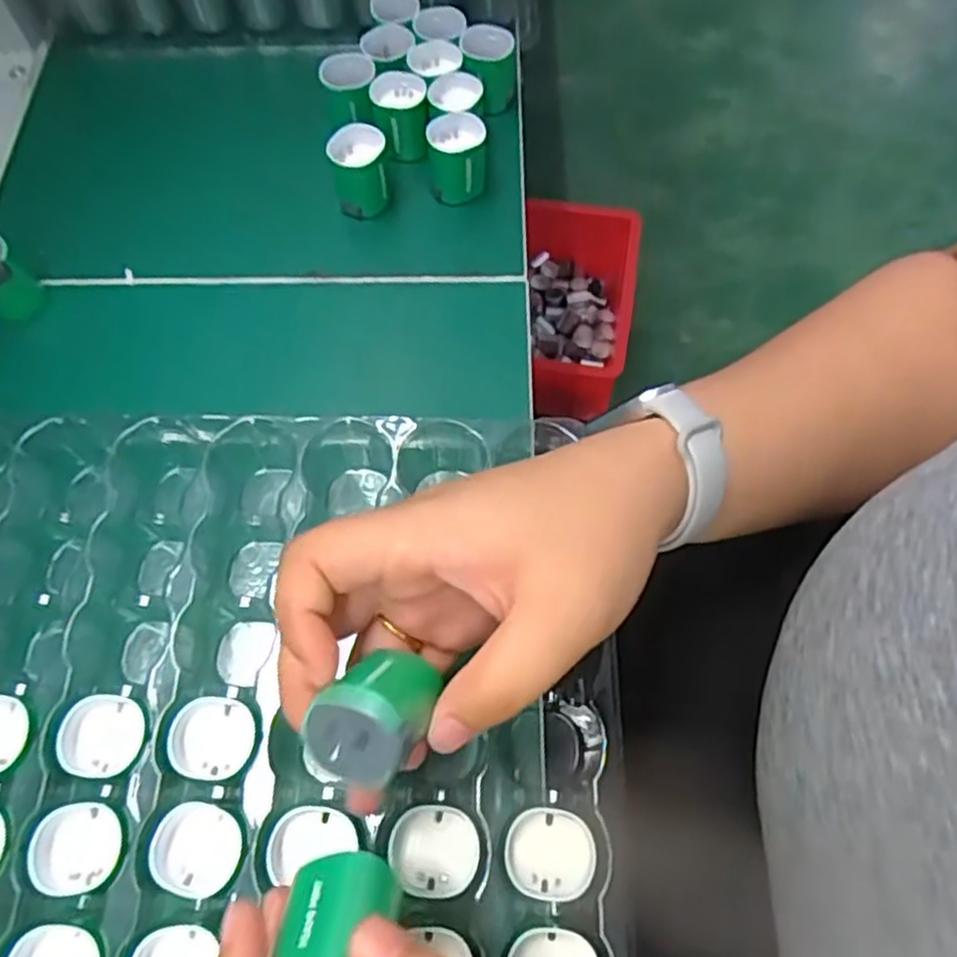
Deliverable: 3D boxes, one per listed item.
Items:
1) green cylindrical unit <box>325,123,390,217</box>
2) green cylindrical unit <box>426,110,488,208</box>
[{"bbox_3d":[-0.063,-0.162,0.391,0.027,0.035,0.028,-1,66,-1],"label":"green cylindrical unit"},{"bbox_3d":[-0.012,-0.172,0.398,0.031,0.036,0.026,1,66,0],"label":"green cylindrical unit"}]

